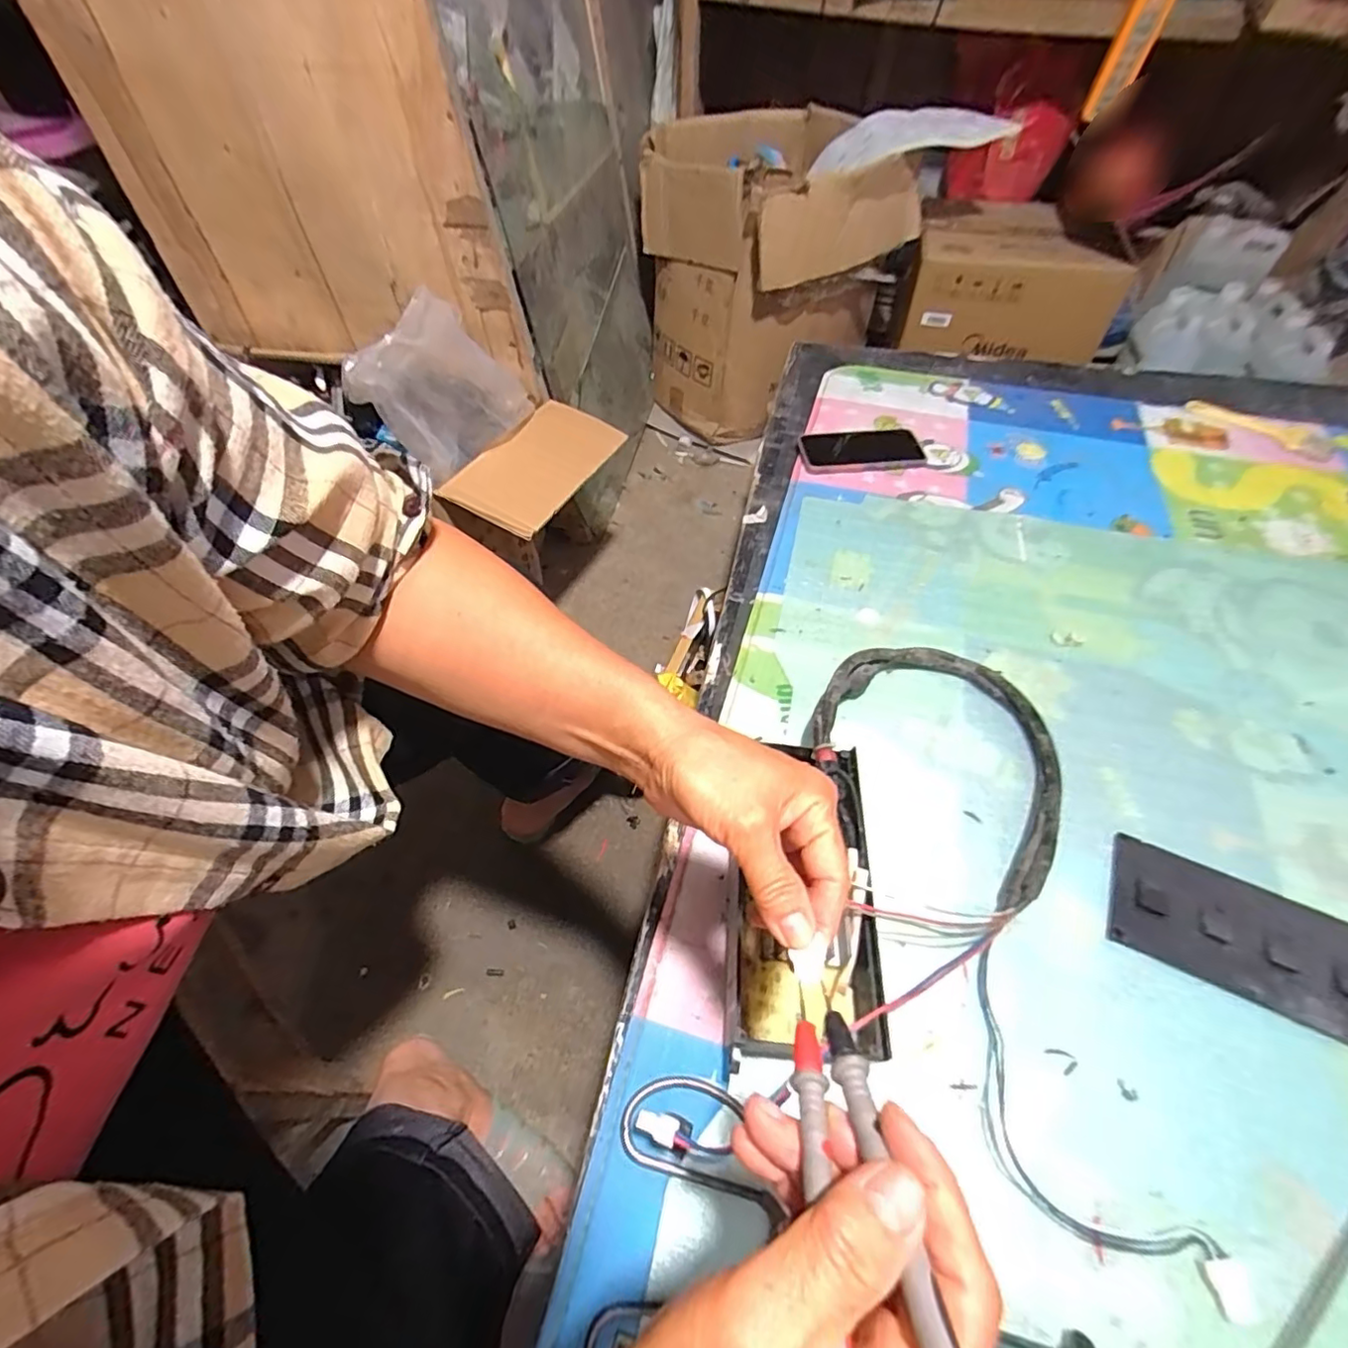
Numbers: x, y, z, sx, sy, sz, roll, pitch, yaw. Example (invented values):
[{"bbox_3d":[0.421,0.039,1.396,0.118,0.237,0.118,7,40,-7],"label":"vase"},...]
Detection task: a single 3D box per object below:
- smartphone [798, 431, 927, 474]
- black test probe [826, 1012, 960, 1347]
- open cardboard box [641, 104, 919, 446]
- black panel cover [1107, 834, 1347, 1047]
[{"bbox_3d":[0.240,-0.285,0.765,0.152,0.015,0.066,-4,53,-2],"label":"smartphone"},{"bbox_3d":[0.065,0.159,0.172,0.009,0.007,0.127,-4,25,-2],"label":"black test probe"},{"bbox_3d":[0.181,-0.775,1.202,0.388,0.441,0.417,-33,62,-20],"label":"open cardboard box"},{"bbox_3d":[0.412,0.189,0.411,0.197,0.010,0.086,22,57,16],"label":"black panel cover"}]

